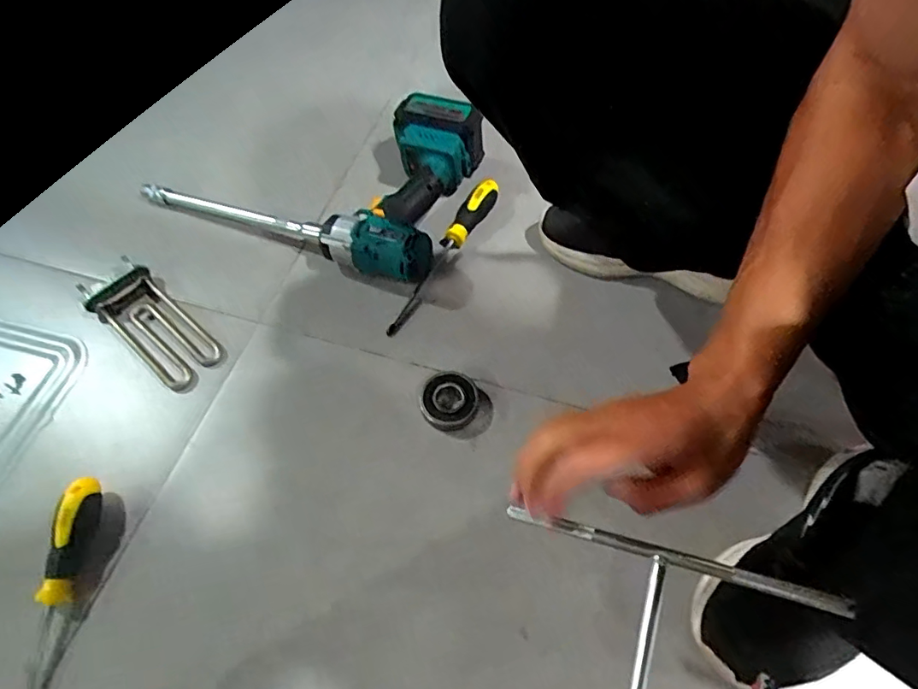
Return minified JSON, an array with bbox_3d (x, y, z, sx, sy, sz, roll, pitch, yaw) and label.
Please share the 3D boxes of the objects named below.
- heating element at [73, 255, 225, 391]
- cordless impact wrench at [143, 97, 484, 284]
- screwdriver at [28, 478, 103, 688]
[{"bbox_3d":[-0.351,-0.027,0.591,0.181,0.020,0.072,39,67,21],"label":"heating element"},{"bbox_3d":[-0.191,-0.241,0.683,0.406,0.088,0.252,18,61,11],"label":"cordless impact wrench"},{"bbox_3d":[-0.335,0.203,0.442,0.030,0.028,0.175,-5,59,-3],"label":"screwdriver"}]

